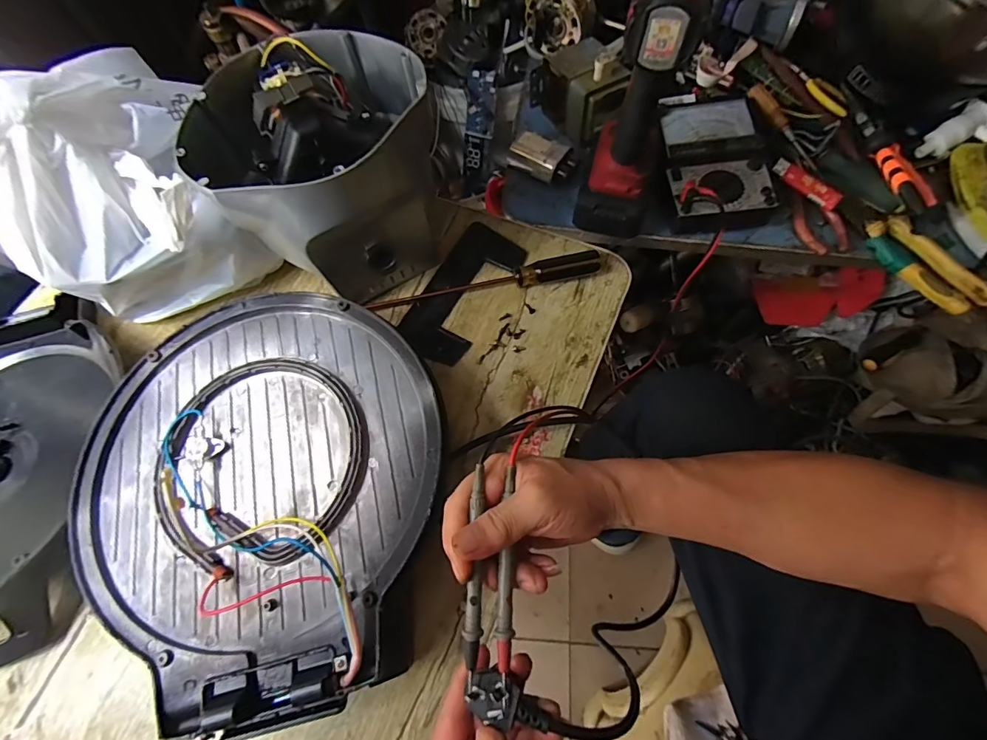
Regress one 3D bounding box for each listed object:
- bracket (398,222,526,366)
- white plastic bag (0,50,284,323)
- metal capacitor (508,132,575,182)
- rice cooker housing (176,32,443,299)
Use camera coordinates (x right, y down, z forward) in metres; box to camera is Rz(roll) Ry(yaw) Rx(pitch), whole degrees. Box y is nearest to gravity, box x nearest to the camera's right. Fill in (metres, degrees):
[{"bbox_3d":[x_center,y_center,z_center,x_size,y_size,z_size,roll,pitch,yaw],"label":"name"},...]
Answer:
[{"bbox_3d":[-0.034,-0.089,0.493,0.082,0.009,0.172,27,72,12],"label":"bracket"},{"bbox_3d":[-0.401,-0.190,0.422,0.261,0.221,0.272,-15,69,-4],"label":"white plastic bag"},{"bbox_3d":[0.059,-0.262,0.544,0.075,0.024,0.040,29,73,12],"label":"metal capacitor"},{"bbox_3d":[-0.174,-0.210,0.453,0.209,0.175,0.225,-24,70,-7],"label":"rice cooker housing"}]

